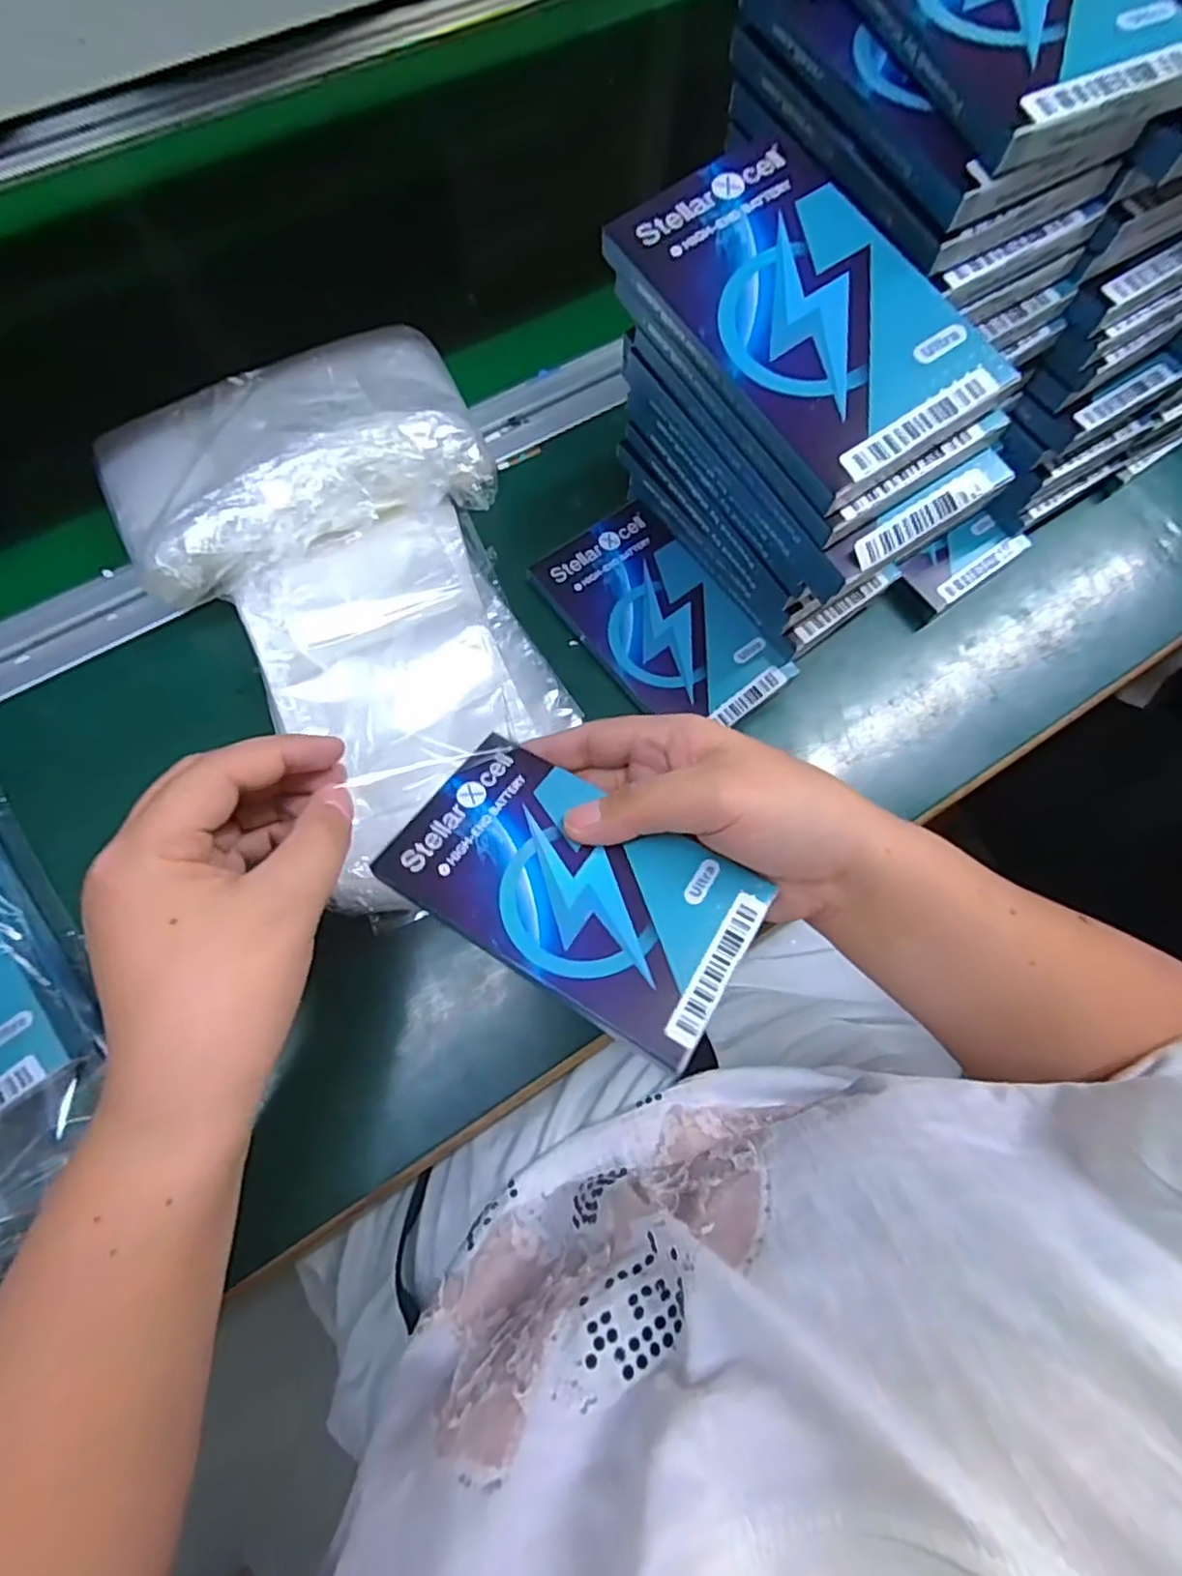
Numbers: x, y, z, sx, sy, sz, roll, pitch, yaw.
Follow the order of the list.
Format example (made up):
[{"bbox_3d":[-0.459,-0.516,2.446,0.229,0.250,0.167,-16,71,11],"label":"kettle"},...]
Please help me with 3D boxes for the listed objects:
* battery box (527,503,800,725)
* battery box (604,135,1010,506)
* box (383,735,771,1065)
[{"bbox_3d":[0.036,-0.087,0.357,0.074,0.012,0.133,-39,79,-12],"label":"battery box"},{"bbox_3d":[0.072,-0.166,0.233,0.082,0.018,0.130,-31,77,-10],"label":"battery box"},{"bbox_3d":[-0.007,0.034,0.250,0.131,0.004,0.075,29,62,16],"label":"box"}]

